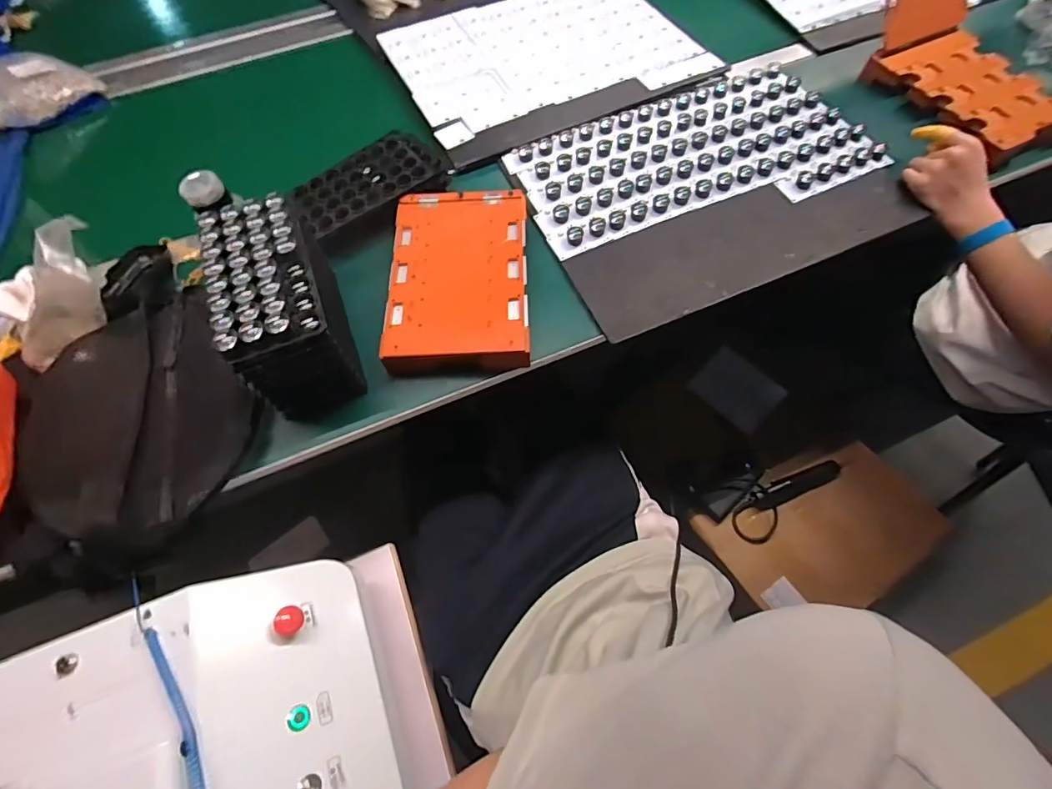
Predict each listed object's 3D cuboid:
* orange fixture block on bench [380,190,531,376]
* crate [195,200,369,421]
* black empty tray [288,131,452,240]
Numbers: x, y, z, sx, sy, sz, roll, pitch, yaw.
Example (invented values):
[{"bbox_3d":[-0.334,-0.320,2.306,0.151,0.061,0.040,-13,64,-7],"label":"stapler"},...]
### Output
[{"bbox_3d":[-0.081,-0.142,0.591,0.164,0.037,0.262,-2,66,2],"label":"orange fixture block on bench"},{"bbox_3d":[-0.264,-0.097,0.528,0.097,0.138,0.192,-20,66,-6],"label":"crate"},{"bbox_3d":[-0.218,-0.281,0.659,0.218,0.049,0.115,-38,71,-14],"label":"black empty tray"}]

